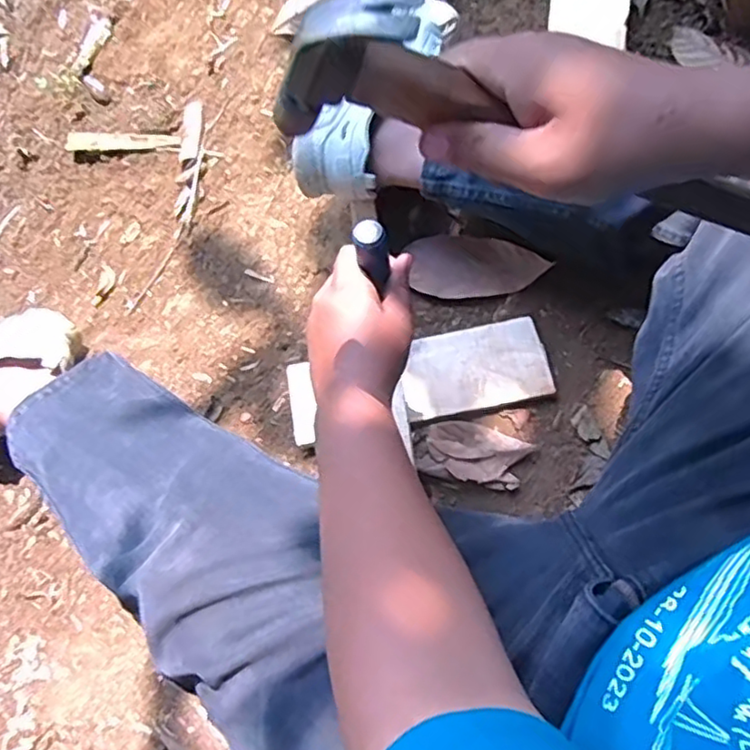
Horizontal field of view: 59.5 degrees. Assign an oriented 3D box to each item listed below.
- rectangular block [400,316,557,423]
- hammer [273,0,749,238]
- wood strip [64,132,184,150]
[{"bbox_3d":[0.104,-0.009,0.688,0.150,0.014,0.092,-8,69,-2],"label":"rectangular block"},{"bbox_3d":[0.093,-0.111,0.327,0.278,0.086,0.020,13,68,-18],"label":"hammer"},{"bbox_3d":[-0.360,-0.330,0.927,0.203,0.012,0.027,7,69,19],"label":"wood strip"}]

